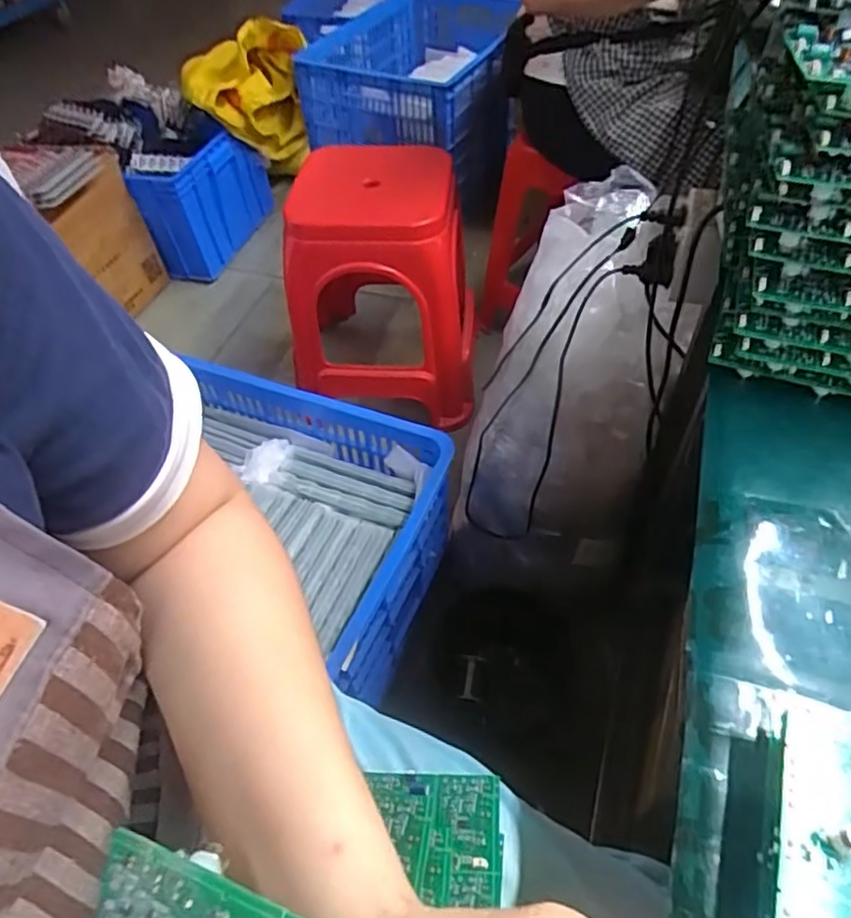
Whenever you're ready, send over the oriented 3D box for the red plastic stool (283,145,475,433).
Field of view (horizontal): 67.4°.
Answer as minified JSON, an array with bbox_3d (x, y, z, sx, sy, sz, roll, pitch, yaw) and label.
[{"bbox_3d":[-0.077,-0.338,1.268,0.341,0.448,0.313,2,51,5],"label":"red plastic stool"}]

